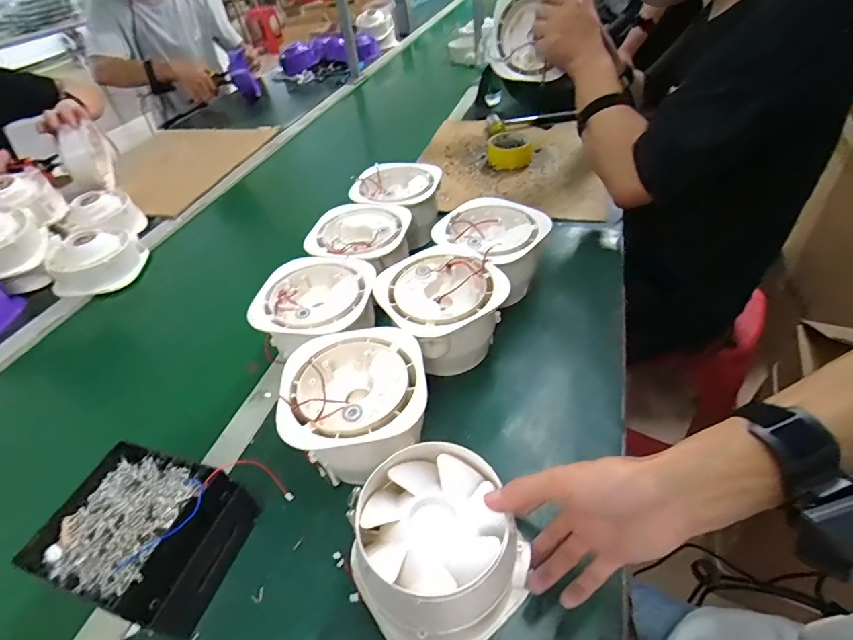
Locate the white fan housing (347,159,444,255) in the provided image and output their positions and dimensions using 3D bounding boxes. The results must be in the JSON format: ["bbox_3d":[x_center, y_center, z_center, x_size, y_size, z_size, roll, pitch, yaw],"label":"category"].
[{"bbox_3d":[-0.047,-0.196,0.745,0.137,0.079,0.133,11,46,19],"label":"white fan housing"}]

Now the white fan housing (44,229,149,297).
[{"bbox_3d":[-0.573,-0.105,0.763,0.119,0.074,0.130,-8,43,0],"label":"white fan housing"}]

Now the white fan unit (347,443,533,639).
[{"bbox_3d":[0.007,0.181,0.350,0.122,0.090,0.127,-26,46,-19],"label":"white fan unit"}]

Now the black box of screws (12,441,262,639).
[{"bbox_3d":[-0.248,0.187,0.394,0.154,0.061,0.119,10,46,18],"label":"black box of screws"}]

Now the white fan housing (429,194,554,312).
[{"bbox_3d":[0.086,-0.087,0.625,0.129,0.109,0.127,-4,43,4],"label":"white fan housing"}]

